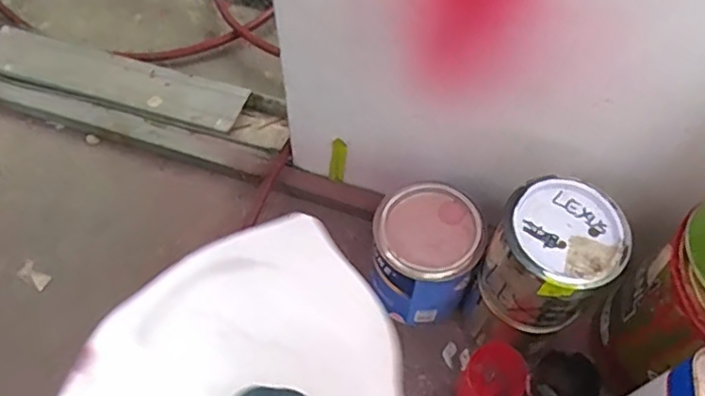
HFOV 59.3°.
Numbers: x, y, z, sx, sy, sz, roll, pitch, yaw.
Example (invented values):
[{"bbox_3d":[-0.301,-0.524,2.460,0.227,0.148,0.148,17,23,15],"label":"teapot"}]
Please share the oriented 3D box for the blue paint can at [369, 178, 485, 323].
[{"bbox_3d":[0.071,0.062,0.651,0.100,0.136,0.108,0,59,0],"label":"blue paint can"}]

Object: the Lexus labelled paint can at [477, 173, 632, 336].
[{"bbox_3d":[0.173,0.055,0.549,0.097,0.119,0.098,0,59,0],"label":"Lexus labelled paint can"}]

